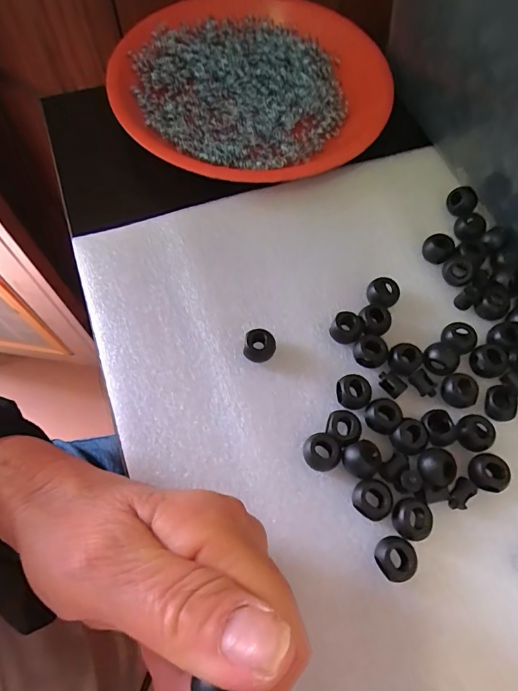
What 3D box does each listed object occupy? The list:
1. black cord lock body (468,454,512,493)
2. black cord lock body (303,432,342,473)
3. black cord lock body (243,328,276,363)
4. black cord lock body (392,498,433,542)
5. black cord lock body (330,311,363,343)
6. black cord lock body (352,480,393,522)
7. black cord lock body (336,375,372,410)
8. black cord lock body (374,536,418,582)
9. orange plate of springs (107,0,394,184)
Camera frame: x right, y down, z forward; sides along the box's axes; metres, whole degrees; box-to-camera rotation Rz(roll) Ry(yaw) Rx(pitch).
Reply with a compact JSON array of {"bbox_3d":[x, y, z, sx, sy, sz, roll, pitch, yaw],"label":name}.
[{"bbox_3d":[0.108,0.060,0.200,0.016,0.011,0.015,0,67,0],"label":"black cord lock body"},{"bbox_3d":[0.030,0.051,0.203,0.016,0.013,0.018,-16,67,-7],"label":"black cord lock body"},{"bbox_3d":[0.001,0.000,0.224,0.016,0.013,0.016,5,67,2],"label":"black cord lock body"},{"bbox_3d":[0.069,0.078,0.190,0.016,0.011,0.017,0,67,0],"label":"black cord lock body"},{"bbox_3d":[0.048,-0.010,0.230,0.016,0.012,0.016,0,67,0],"label":"black cord lock body"},{"bbox_3d":[0.052,0.070,0.195,0.018,0.014,0.015,37,72,15],"label":"black cord lock body"},{"bbox_3d":[0.048,0.024,0.216,0.016,0.012,0.017,0,67,0],"label":"black cord lock body"},{"bbox_3d":[0.059,0.093,0.185,0.016,0.010,0.017,0,67,0],"label":"black cord lock body"},{"bbox_3d":[-0.003,-0.187,0.299,0.172,0.025,0.192,37,71,15],"label":"orange plate of springs"}]

